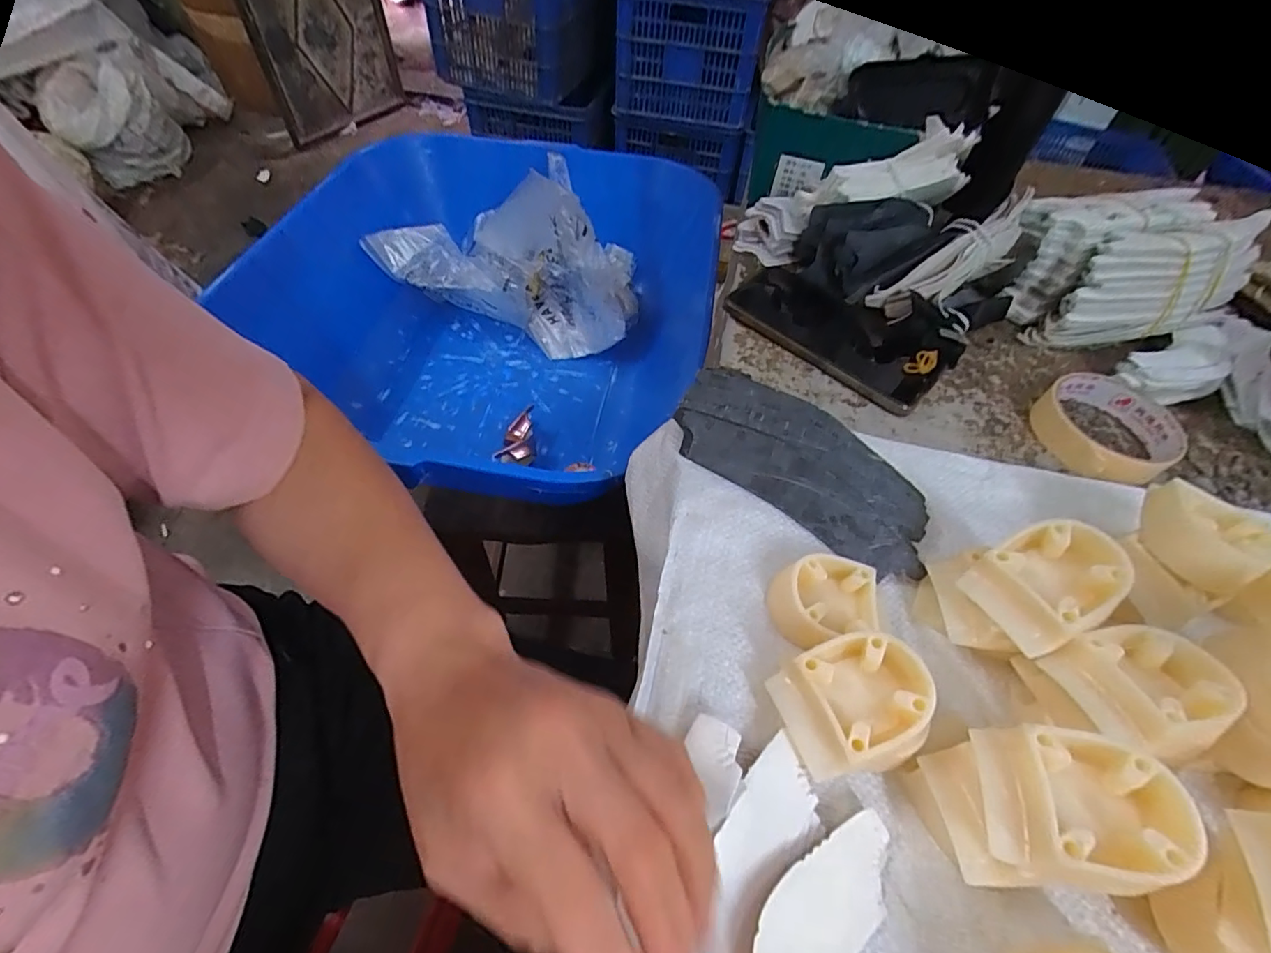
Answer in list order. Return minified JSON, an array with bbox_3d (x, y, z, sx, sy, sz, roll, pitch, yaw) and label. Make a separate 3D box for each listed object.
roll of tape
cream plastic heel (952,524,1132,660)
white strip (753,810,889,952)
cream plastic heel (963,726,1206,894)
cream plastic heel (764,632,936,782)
[{"bbox_3d":[0.327,-0.036,0.372,0.100,0.024,0.082,-28,60,-22],"label":"roll of tape"},{"bbox_3d":[0.193,0.048,0.249,0.053,0.033,0.045,-20,57,-19],"label":"cream plastic heel"},{"bbox_3d":[0.070,0.167,0.201,0.043,0.017,0.081,28,55,15],"label":"white strip"},{"bbox_3d":[0.161,0.121,0.194,0.057,0.031,0.047,13,54,6],"label":"cream plastic heel"},{"bbox_3d":[0.093,0.100,0.234,0.054,0.045,0.048,-12,55,-13],"label":"cream plastic heel"}]

